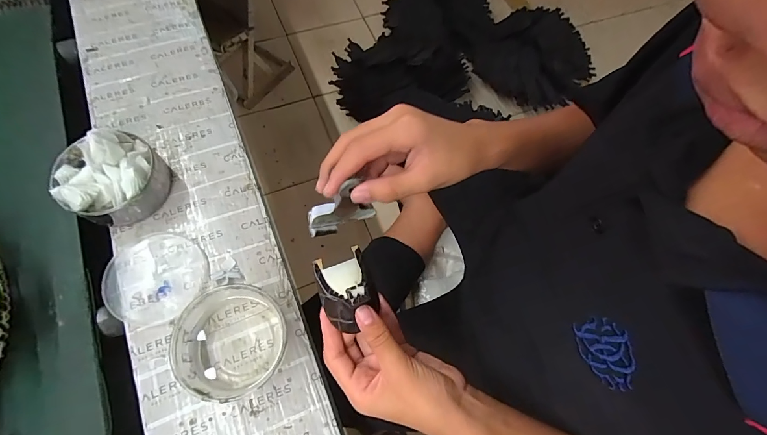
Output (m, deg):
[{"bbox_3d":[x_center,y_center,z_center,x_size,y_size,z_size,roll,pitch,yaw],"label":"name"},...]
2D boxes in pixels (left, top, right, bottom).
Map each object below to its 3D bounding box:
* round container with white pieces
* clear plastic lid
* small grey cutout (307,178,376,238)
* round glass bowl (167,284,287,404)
[{"bbox_3d":[-0.354,-0.057,0.468,0.125,0.084,0.116,40,69,11],"label":"round container with white pieces"},{"bbox_3d":[-0.288,0.074,0.457,0.107,0.010,0.117,2,67,-5],"label":"clear plastic lid"},{"bbox_3d":[-0.036,-0.007,0.306,0.058,0.050,0.020,-15,69,-9],"label":"small grey cutout"},{"bbox_3d":[-0.170,0.138,0.411,0.109,0.059,0.117,23,67,4],"label":"round glass bowl"}]

